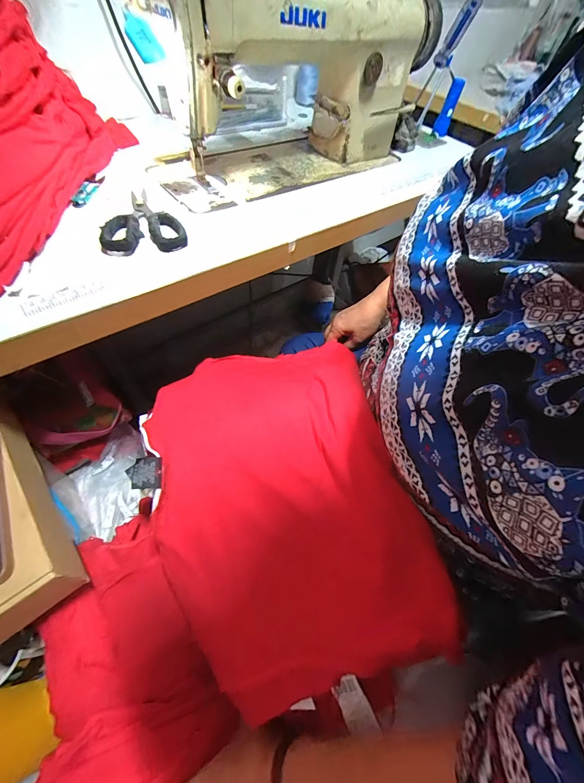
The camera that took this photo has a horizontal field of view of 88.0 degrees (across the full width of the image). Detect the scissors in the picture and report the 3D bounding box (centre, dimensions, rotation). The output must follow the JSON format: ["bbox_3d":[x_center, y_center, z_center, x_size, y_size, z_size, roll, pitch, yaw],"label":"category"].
[{"bbox_3d":[-0.202,-0.235,0.406,0.097,0.020,0.150,-15,59,-11],"label":"scissors"}]

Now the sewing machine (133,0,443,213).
[{"bbox_3d":[0.008,-0.507,0.491,0.526,0.238,0.187,-34,64,-21],"label":"sewing machine"}]

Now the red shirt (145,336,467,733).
[{"bbox_3d":[-0.025,0.094,0.371,0.285,0.107,0.404,-14,59,-10],"label":"red shirt"}]

